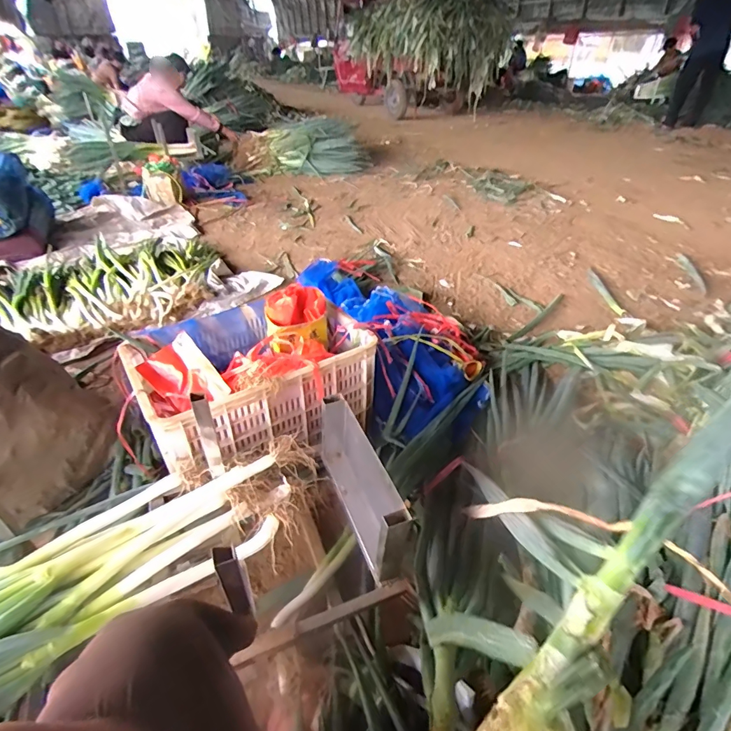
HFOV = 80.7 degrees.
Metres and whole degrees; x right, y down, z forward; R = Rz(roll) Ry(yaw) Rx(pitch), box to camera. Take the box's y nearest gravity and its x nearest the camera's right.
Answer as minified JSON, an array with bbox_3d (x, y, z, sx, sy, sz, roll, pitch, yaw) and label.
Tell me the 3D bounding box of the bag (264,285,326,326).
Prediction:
[{"bbox_3d":[-0.171,-0.153,1.070,0.147,0.074,0.094,-7,37,-9],"label":"bag"}]

